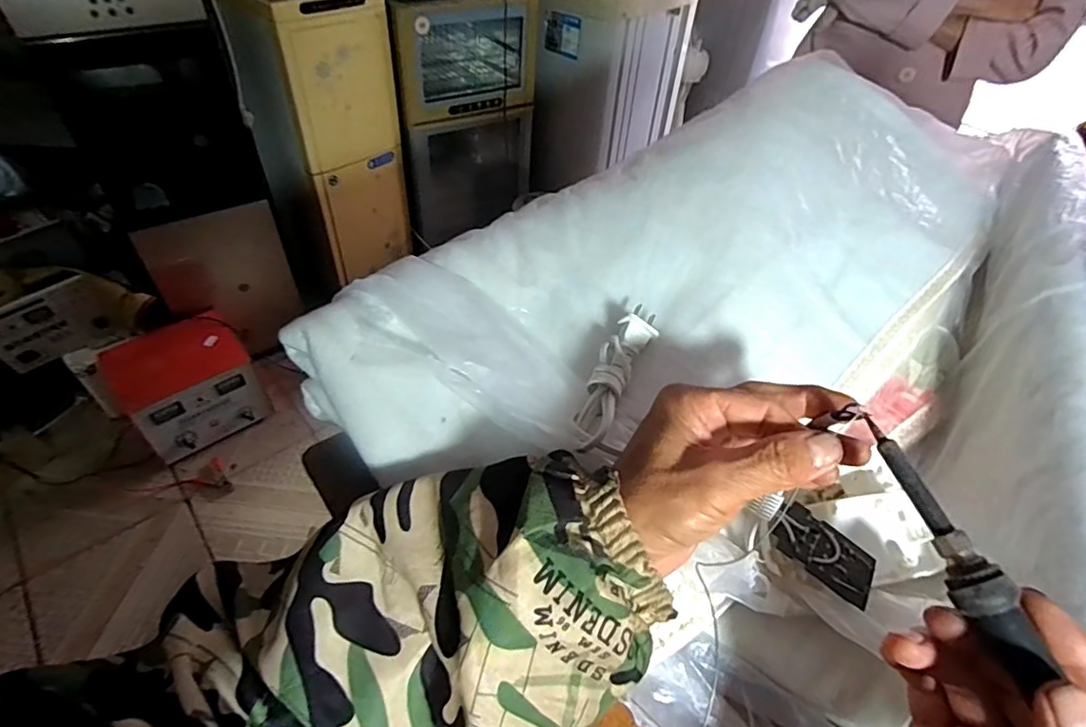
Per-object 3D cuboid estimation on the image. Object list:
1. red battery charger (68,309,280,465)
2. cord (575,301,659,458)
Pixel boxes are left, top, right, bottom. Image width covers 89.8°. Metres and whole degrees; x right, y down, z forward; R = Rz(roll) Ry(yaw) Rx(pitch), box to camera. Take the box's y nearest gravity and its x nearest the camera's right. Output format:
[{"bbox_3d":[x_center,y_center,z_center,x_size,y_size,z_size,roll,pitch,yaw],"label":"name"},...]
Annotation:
[{"bbox_3d":[-0.843,0.054,1.266,0.240,0.215,0.290,37,54,27],"label":"red battery charger"},{"bbox_3d":[0.048,0.007,0.352,0.030,0.016,0.117,19,61,13],"label":"cord"}]

